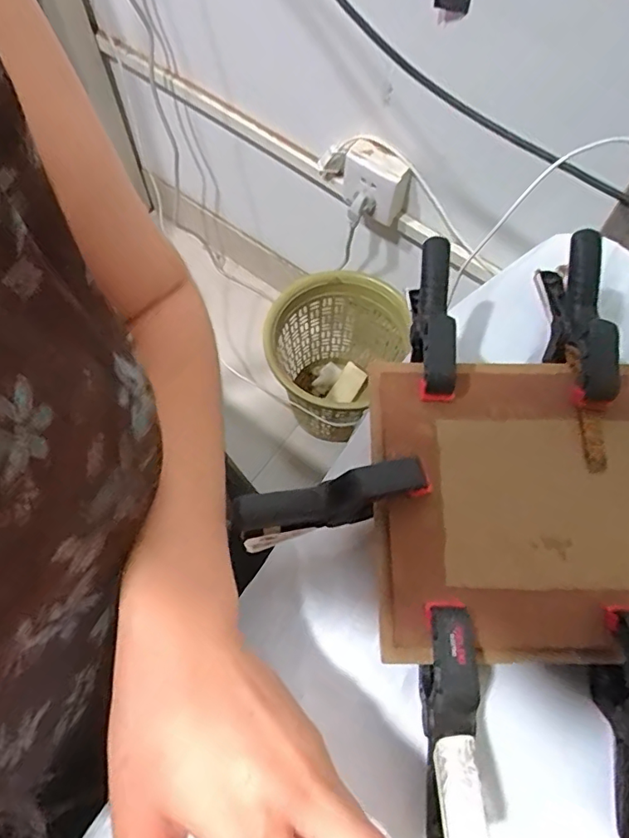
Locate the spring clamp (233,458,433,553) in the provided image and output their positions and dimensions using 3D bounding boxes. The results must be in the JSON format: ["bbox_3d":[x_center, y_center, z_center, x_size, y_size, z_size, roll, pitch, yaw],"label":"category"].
[{"bbox_3d":[0.008,0.050,0.305,0.112,0.067,0.021,-18,66,2],"label":"spring clamp"}]

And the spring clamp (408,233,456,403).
[{"bbox_3d":[0.076,-0.059,0.358,0.022,0.049,0.109,4,69,-1],"label":"spring clamp"}]

